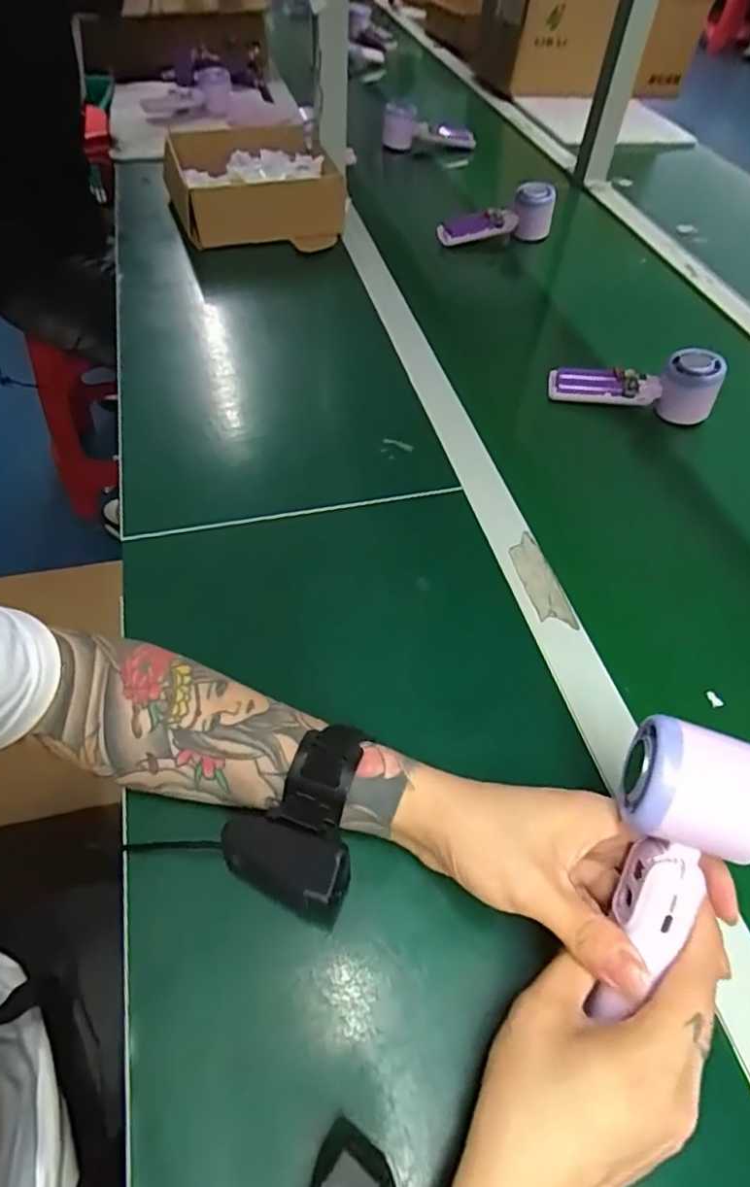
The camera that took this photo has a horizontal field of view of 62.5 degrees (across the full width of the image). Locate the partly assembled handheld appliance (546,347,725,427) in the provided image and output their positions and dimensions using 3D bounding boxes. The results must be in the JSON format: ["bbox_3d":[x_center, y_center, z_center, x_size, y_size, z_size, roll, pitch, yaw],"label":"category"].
[{"bbox_3d":[0.268,-0.221,0.640,0.160,0.063,0.042,11,51,4],"label":"partly assembled handheld appliance"}]

